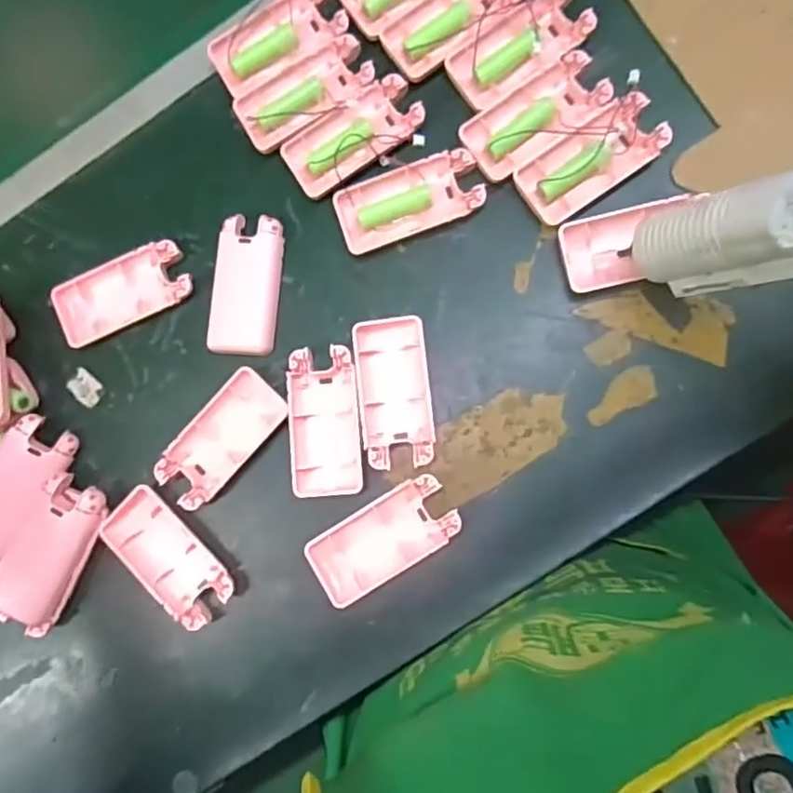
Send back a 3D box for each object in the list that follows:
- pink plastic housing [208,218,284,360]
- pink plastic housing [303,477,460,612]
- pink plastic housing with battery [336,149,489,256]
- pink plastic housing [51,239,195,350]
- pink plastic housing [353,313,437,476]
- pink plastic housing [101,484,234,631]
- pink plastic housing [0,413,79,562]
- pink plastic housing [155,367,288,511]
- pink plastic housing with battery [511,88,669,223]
[{"bbox_3d":[-0.102,-0.075,0.434,0.044,0.013,0.093,4,85,7],"label":"pink plastic housing"},{"bbox_3d":[-0.008,0.090,0.401,0.093,0.013,0.045,-33,82,2],"label":"pink plastic housing"},{"bbox_3d":[0.008,-0.130,0.425,0.095,0.014,0.045,-19,83,4],"label":"pink plastic housing with battery"},{"bbox_3d":[-0.190,-0.072,0.446,0.095,0.015,0.045,-24,82,3],"label":"pink plastic housing"},{"bbox_3d":[-0.001,-0.002,0.412,0.045,0.015,0.095,-6,84,6],"label":"pink plastic housing"},{"bbox_3d":[-0.150,0.107,0.426,0.095,0.017,0.045,44,90,8],"label":"pink plastic housing"},{"bbox_3d":[-0.257,0.063,0.422,0.052,0.012,0.099,30,88,8],"label":"pink plastic housing"},{"bbox_3d":[-0.116,0.029,0.425,0.045,0.013,0.094,42,90,8],"label":"pink plastic housing"},{"bbox_3d":[0.126,-0.150,0.409,0.092,0.014,0.043,-33,82,2],"label":"pink plastic housing with battery"}]

